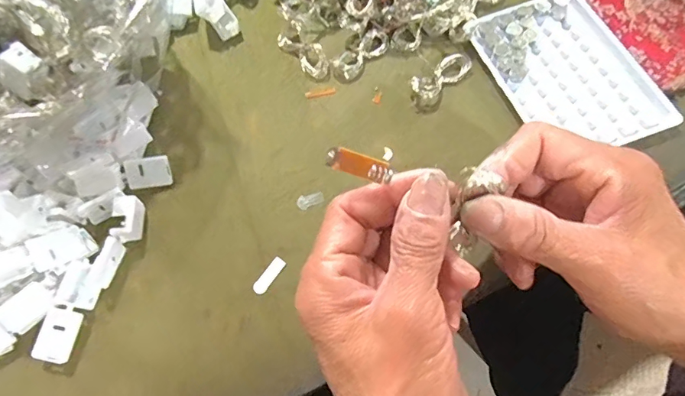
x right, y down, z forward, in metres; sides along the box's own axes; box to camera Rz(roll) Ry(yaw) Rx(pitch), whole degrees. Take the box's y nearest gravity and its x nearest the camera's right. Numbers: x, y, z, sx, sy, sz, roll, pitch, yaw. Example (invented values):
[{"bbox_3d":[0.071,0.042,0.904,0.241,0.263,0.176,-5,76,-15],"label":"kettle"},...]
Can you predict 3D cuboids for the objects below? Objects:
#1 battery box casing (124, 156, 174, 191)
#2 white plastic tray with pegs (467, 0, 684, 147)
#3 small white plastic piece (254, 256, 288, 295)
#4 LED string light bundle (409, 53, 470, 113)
[{"bbox_3d":[-0.125,-0.017,0.287,0.027,0.008,0.020,-9,105,-8],"label":"battery box casing"},{"bbox_3d":[0.157,-0.088,0.308,0.093,0.009,0.124,-21,69,-6],"label":"white plastic tray with pegs"},{"bbox_3d":[-0.043,0.046,0.263,0.008,0.004,0.024,35,74,14],"label":"small white plastic piece"},{"bbox_3d":[0.071,-0.083,0.308,0.052,0.014,0.021,-35,72,-11],"label":"LED string light bundle"}]

